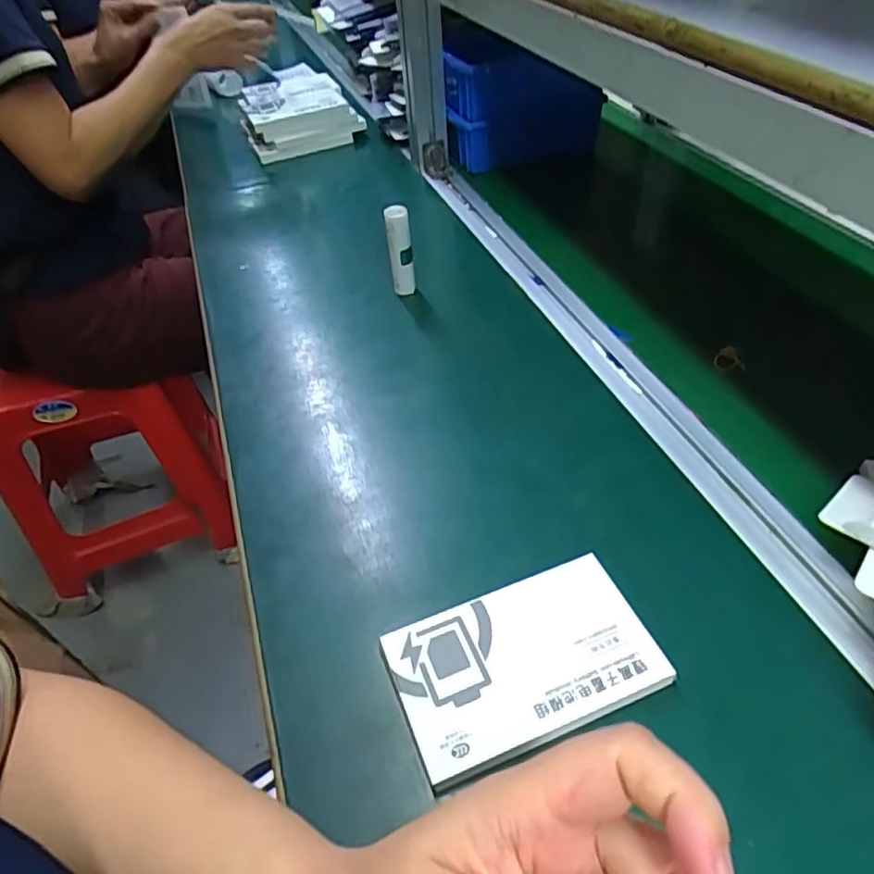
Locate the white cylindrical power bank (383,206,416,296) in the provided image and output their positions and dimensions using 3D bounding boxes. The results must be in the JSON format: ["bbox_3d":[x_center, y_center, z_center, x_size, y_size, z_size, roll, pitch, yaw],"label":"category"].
[{"bbox_3d":[-0.034,-0.173,0.597,0.022,0.096,0.017,-8,45,-2],"label":"white cylindrical power bank"}]

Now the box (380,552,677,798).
[{"bbox_3d":[0.046,0.122,0.337,0.134,0.014,0.084,-18,46,-12],"label":"box"}]

